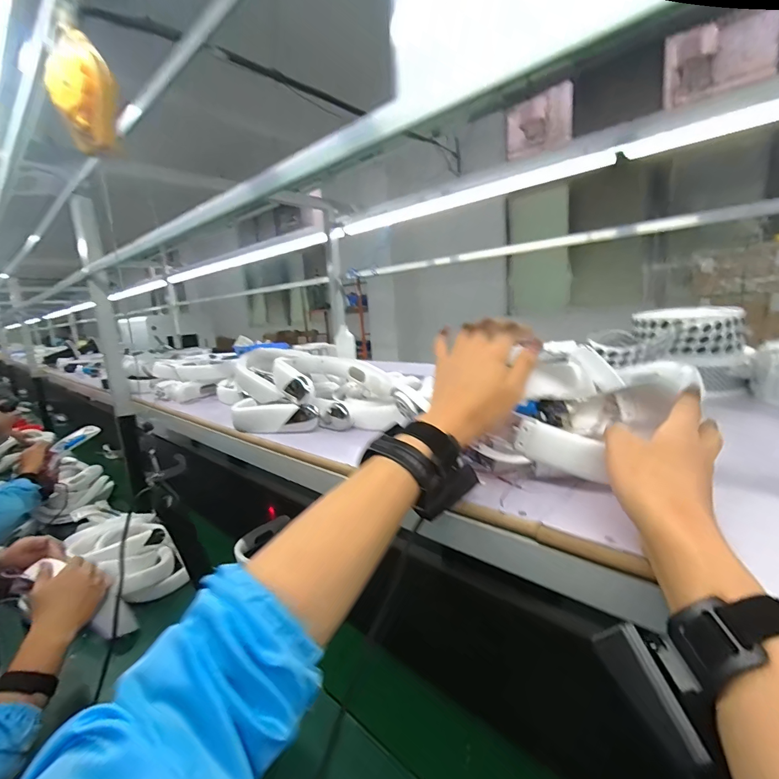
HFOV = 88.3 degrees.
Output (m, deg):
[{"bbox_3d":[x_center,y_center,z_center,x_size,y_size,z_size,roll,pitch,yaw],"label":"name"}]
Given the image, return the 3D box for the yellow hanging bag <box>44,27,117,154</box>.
[{"bbox_3d":[-0.427,-0.422,0.563,0.116,0.145,0.059,5,14,41],"label":"yellow hanging bag"}]

